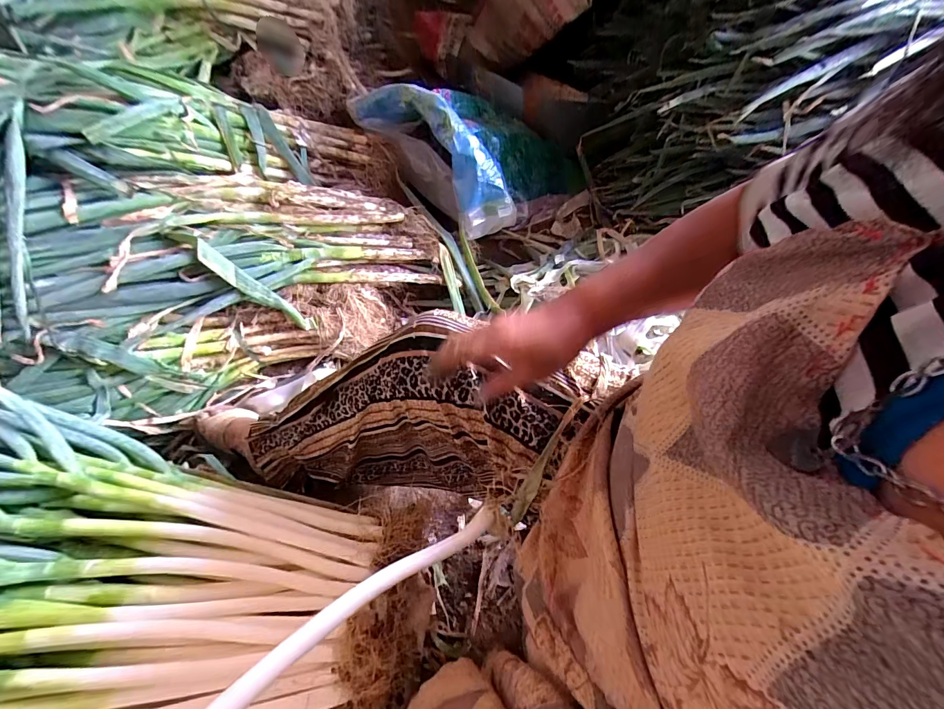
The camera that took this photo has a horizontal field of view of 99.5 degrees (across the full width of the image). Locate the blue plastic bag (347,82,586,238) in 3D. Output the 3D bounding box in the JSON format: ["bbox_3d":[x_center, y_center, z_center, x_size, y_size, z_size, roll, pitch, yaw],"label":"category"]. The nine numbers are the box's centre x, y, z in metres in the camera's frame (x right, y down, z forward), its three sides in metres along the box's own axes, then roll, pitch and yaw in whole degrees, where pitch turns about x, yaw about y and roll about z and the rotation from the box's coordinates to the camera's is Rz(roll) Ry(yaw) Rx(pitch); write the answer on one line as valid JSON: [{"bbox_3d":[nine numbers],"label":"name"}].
[{"bbox_3d":[0.023,-0.508,0.928,0.420,0.277,0.409,-40,67,-22],"label":"blue plastic bag"}]

